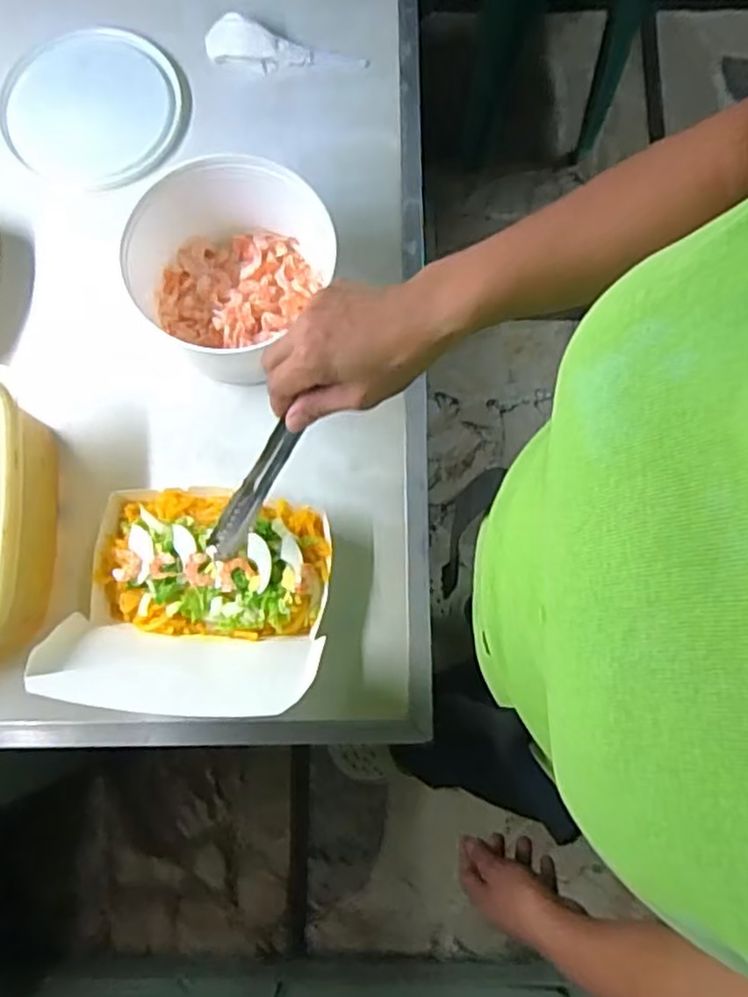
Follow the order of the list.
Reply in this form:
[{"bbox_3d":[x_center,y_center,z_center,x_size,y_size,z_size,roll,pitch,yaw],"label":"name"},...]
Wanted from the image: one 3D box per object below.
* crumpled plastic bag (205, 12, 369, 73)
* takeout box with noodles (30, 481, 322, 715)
[{"bbox_3d":[-0.084,-0.418,0.653,0.148,0.023,0.036,15,79,2],"label":"crumpled plastic bag"},{"bbox_3d":[-0.128,0.064,0.496,0.179,0.115,0.156,3,79,-1],"label":"takeout box with noodles"}]

